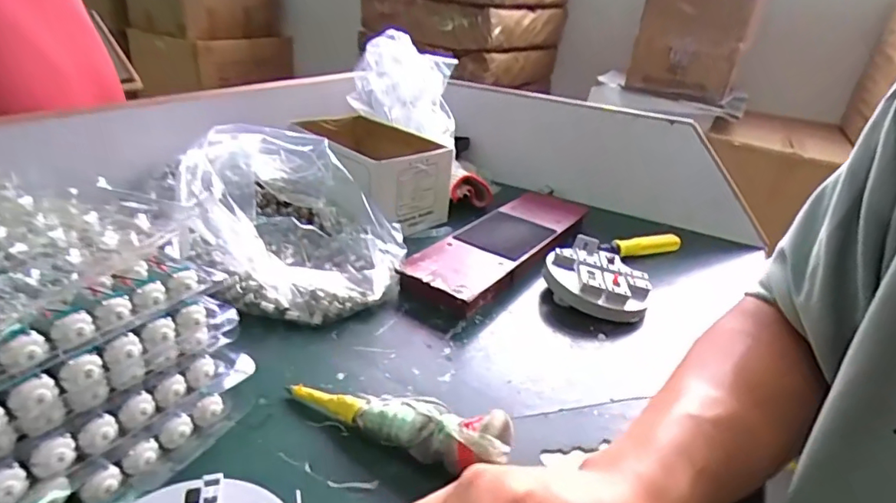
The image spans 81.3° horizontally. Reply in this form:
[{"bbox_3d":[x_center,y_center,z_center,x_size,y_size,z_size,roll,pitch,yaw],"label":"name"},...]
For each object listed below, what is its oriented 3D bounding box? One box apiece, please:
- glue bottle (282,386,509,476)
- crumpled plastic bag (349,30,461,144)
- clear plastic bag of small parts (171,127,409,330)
[{"bbox_3d":[-0.032,0.105,0.327,0.149,0.024,0.030,5,25,25],"label":"glue bottle"},{"bbox_3d":[-0.058,-0.223,0.687,0.135,0.105,0.139,2,24,-6],"label":"crumpled plastic bag"},{"bbox_3d":[-0.139,-0.029,0.482,0.178,0.125,0.183,-10,28,-29],"label":"clear plastic bag of small parts"}]

